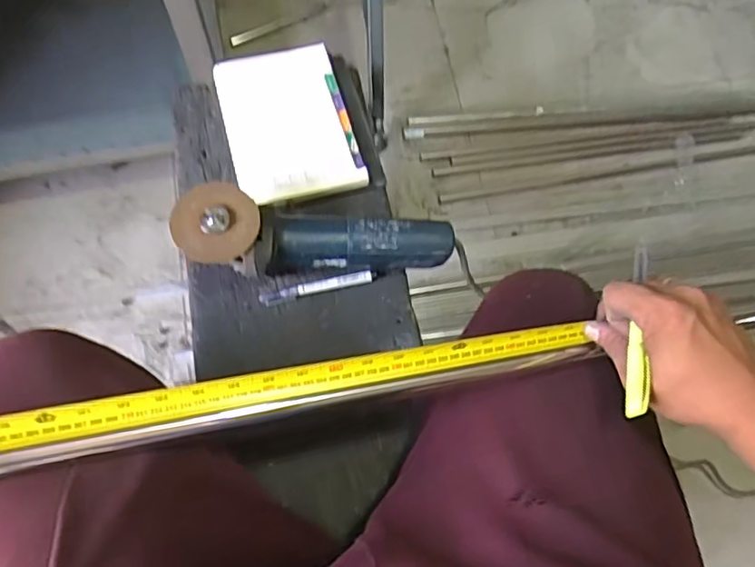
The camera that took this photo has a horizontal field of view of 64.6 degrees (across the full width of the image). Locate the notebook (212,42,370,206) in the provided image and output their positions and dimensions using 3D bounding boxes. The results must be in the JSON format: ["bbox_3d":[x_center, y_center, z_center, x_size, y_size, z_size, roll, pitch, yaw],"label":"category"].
[{"bbox_3d":[-0.112,-0.200,0.743,0.149,0.011,0.217,-15,71,-8],"label":"notebook"}]

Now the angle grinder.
[{"bbox_3d":[-0.064,-0.057,0.653,0.293,0.091,0.082,-4,70,-4],"label":"angle grinder"}]

